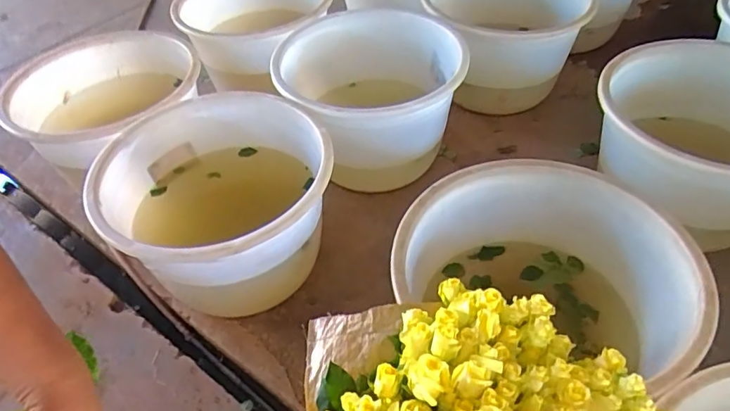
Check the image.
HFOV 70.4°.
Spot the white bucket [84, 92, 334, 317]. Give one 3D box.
[{"bbox_3d":[-0.363,0.008,1.350,0.562,0.393,0.531,-3,51,4],"label":"white bucket"}]

